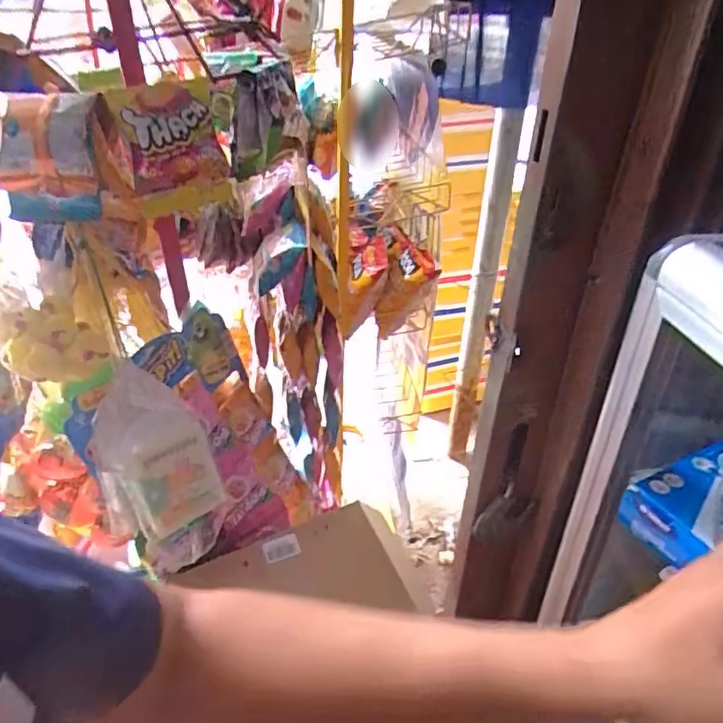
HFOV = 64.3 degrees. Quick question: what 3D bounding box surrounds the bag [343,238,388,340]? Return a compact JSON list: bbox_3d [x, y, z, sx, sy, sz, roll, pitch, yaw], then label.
[{"bbox_3d":[0.008,-0.155,1.209,0.080,0.162,0.138,2,34,1],"label":"bag"}]

